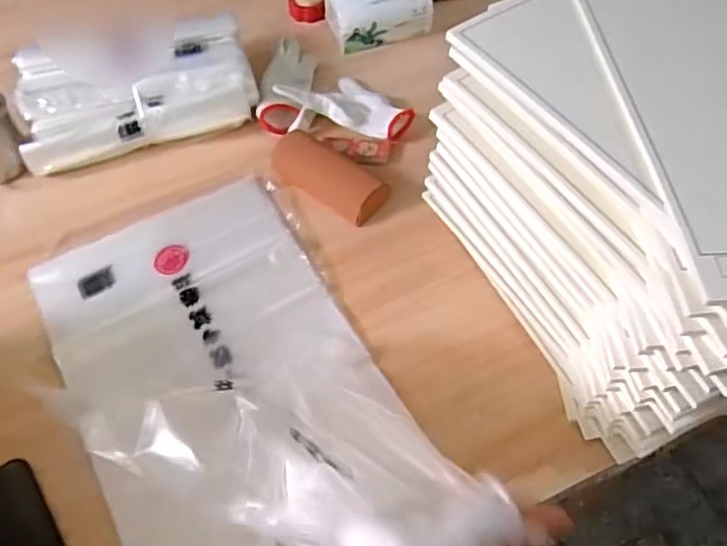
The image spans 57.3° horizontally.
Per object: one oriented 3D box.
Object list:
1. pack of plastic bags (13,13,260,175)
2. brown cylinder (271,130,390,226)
[{"bbox_3d":[-0.305,-0.244,0.899,0.302,0.102,0.156,-16,54,-9],"label":"pack of plastic bags"},{"bbox_3d":[-0.045,-0.121,0.835,0.168,0.033,0.067,33,61,24],"label":"brown cylinder"}]

